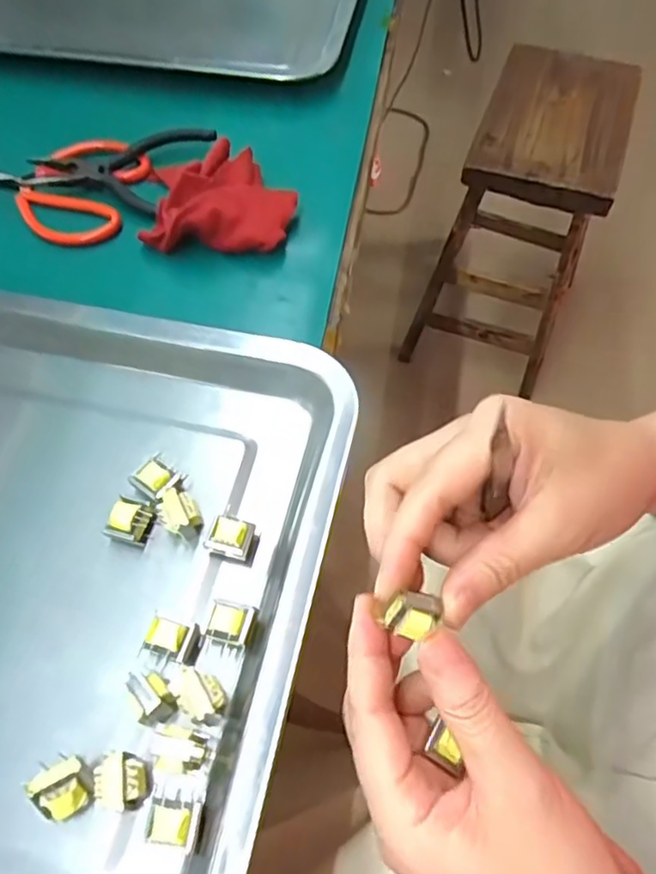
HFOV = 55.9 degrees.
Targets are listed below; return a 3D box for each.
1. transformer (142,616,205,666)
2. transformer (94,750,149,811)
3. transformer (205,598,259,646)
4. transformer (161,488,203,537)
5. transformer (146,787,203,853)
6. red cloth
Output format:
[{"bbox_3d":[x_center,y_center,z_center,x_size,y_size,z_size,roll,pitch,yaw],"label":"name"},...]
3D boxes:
[{"bbox_3d":[-0.065,0.087,0.263,0.022,0.017,0.016,14,62,8],"label":"transformer"},{"bbox_3d":[-0.078,0.131,0.236,0.019,0.019,0.019,-10,61,-6],"label":"transformer"},{"bbox_3d":[-0.041,0.081,0.266,0.018,0.017,0.017,12,61,6],"label":"transformer"},{"bbox_3d":[-0.069,0.036,0.290,0.016,0.017,0.019,-23,64,-13],"label":"transformer"},{"bbox_3d":[-0.057,0.141,0.228,0.020,0.017,0.015,16,62,8],"label":"transformer"},{"bbox_3d":[-0.070,-0.154,0.393,0.095,0.029,0.078,1,61,0],"label":"red cloth"}]

